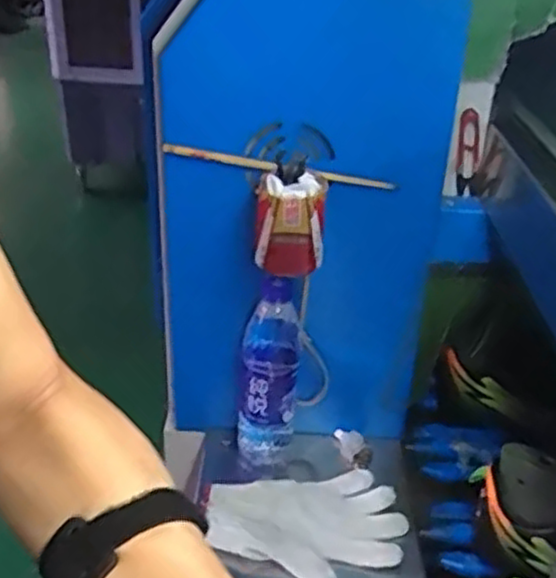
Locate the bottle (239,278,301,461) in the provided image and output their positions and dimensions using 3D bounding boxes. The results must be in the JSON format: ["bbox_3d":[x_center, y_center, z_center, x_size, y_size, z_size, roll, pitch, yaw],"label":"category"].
[{"bbox_3d":[-0.010,0.092,0.811,0.066,0.229,0.060,0,28,0],"label":"bottle"}]

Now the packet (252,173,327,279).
[{"bbox_3d":[0.013,-0.063,0.710,0.065,0.089,0.058,2,28,4],"label":"packet"}]

